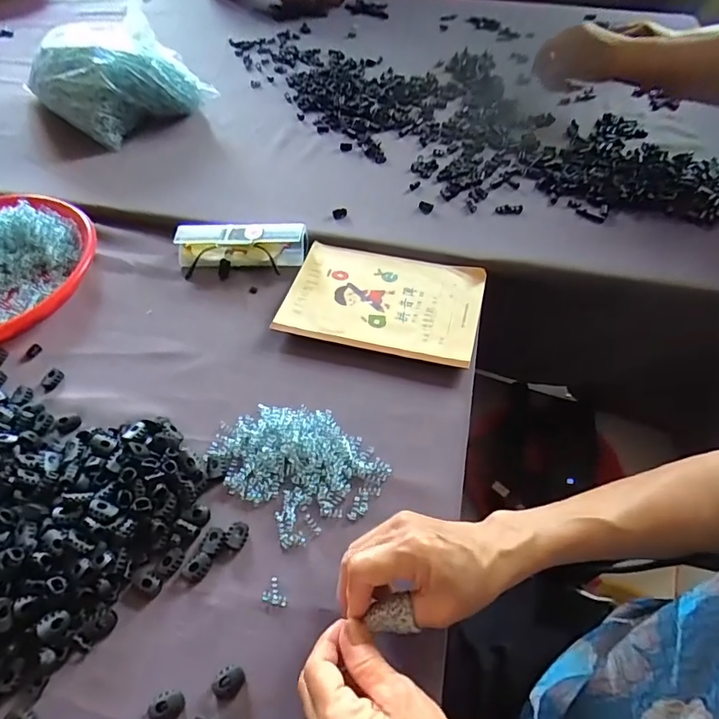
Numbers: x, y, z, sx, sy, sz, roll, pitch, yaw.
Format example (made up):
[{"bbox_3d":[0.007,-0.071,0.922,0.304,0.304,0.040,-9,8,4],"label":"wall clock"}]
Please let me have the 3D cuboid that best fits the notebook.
[{"bbox_3d":[0.027,-0.065,0.557,0.204,0.012,0.142,11,54,10],"label":"notebook"}]

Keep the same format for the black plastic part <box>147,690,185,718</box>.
[{"bbox_3d":[-0.128,0.231,0.337,0.022,0.008,0.018,-17,54,-11],"label":"black plastic part"}]

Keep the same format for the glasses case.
[{"bbox_3d":[-0.140,-0.136,0.597,0.155,0.039,0.041,3,53,4],"label":"glasses case"}]

